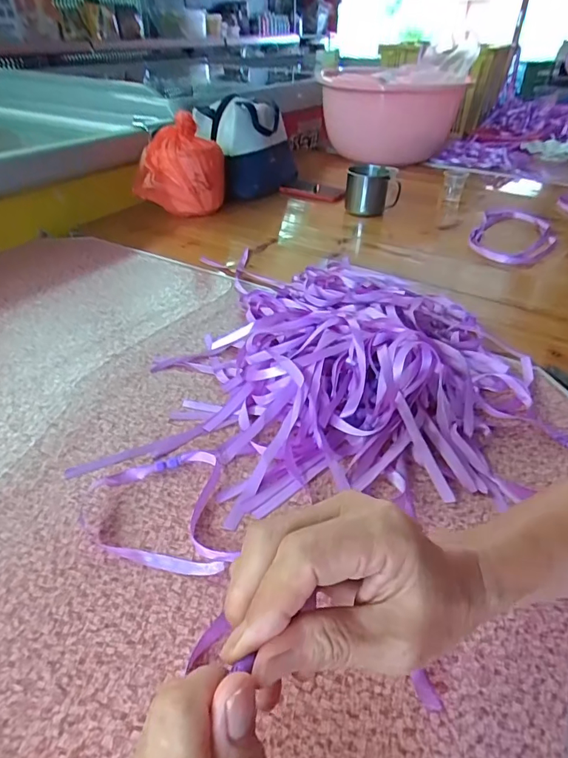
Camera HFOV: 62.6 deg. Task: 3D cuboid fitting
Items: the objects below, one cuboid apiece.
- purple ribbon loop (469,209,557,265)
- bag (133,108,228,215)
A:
[{"bbox_3d":[0.404,-0.252,0.822,0.127,0.020,0.232,18,41,22],"label":"purple ribbon loop"},{"bbox_3d":[-0.195,-0.399,0.890,0.161,0.155,0.132,-5,37,-6],"label":"bag"}]

